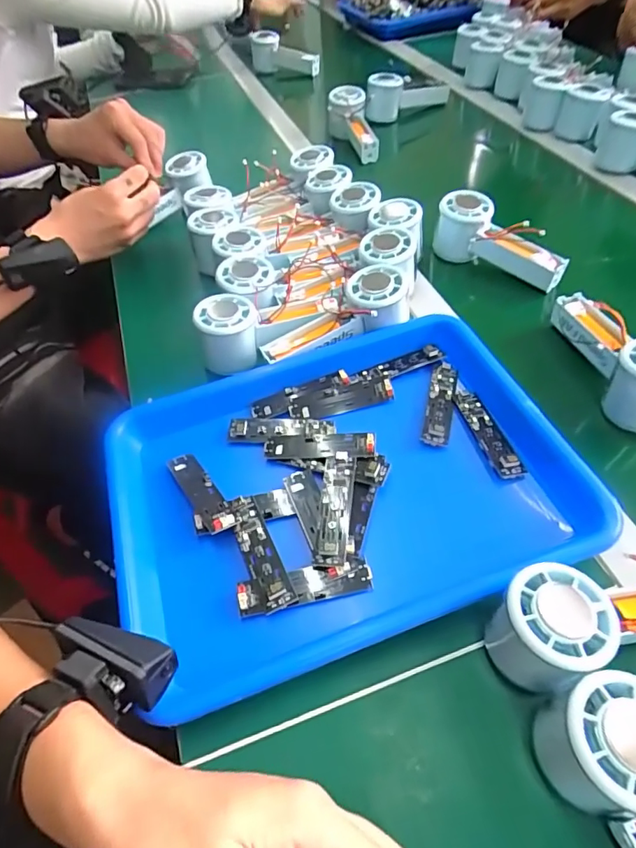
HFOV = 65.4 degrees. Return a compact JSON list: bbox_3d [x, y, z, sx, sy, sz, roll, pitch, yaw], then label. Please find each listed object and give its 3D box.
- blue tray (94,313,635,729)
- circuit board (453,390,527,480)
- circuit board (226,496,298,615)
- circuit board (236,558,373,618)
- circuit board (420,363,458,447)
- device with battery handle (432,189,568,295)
[{"bbox_3d":[0.015,0.043,0.386,0.340,0.034,0.250,-17,52,-8],"label":"blue tray"},{"bbox_3d":[0.139,0.006,0.408,0.022,0.014,0.090,-15,52,-6],"label":"circuit board"},{"bbox_3d":[-0.043,0.090,0.357,0.022,0.013,0.092,-22,53,-12],"label":"circuit board"},{"bbox_3d":[-0.009,0.111,0.340,0.091,0.006,0.023,-10,69,-5],"label":"circuit board"},{"bbox_3d":[0.106,-0.021,0.429,0.022,0.010,0.090,10,53,13],"label":"circuit board"},{"bbox_3d":[0.201,-0.200,0.543,0.144,0.065,0.041,32,61,26],"label":"device with battery handle"}]

